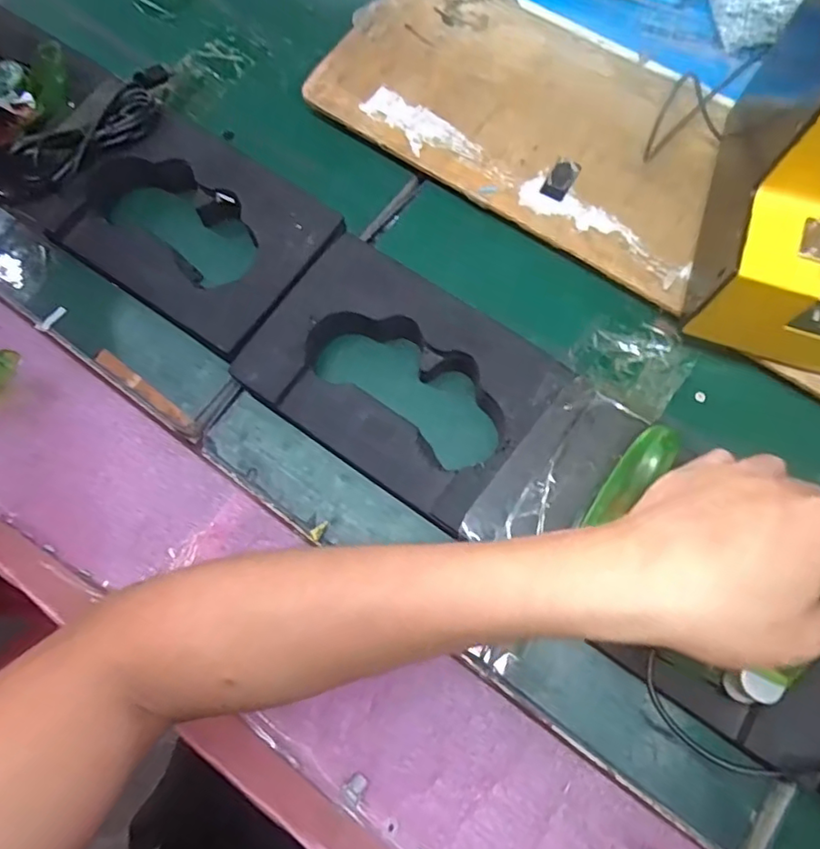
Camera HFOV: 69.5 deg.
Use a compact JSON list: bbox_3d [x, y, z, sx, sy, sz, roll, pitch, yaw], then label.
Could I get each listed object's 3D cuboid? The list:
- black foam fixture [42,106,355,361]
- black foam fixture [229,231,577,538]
[{"bbox_3d":[-0.150,-0.136,0.411,0.177,0.040,0.121,33,79,10],"label":"black foam fixture"},{"bbox_3d":[-0.007,-0.030,0.384,0.176,0.033,0.125,35,79,10],"label":"black foam fixture"}]

